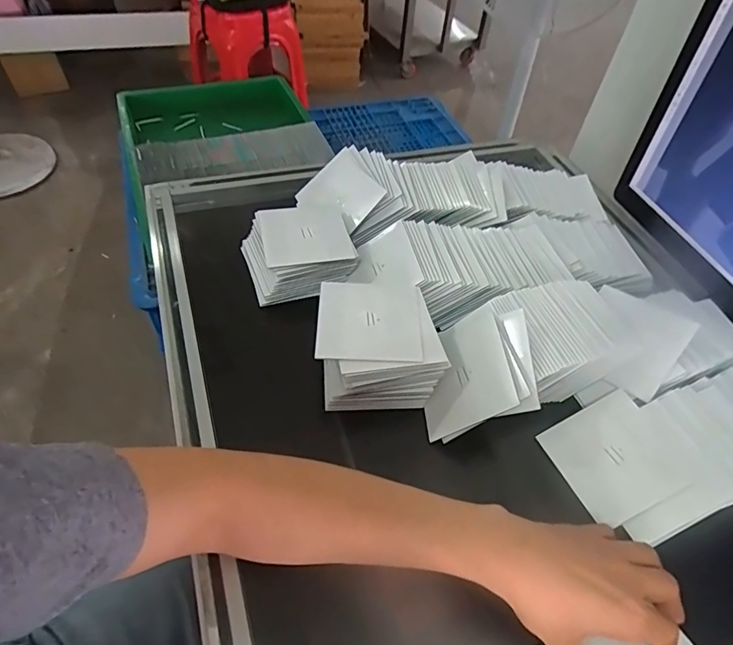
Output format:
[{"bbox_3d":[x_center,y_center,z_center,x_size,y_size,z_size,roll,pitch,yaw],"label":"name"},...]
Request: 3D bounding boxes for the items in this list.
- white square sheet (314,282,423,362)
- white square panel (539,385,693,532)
[{"bbox_3d":[0.003,-0.004,0.423,0.091,0.008,0.095,5,45,-5],"label":"white square sheet"},{"bbox_3d":[0.211,0.115,0.405,0.089,0.005,0.090,-28,57,-3],"label":"white square panel"}]

